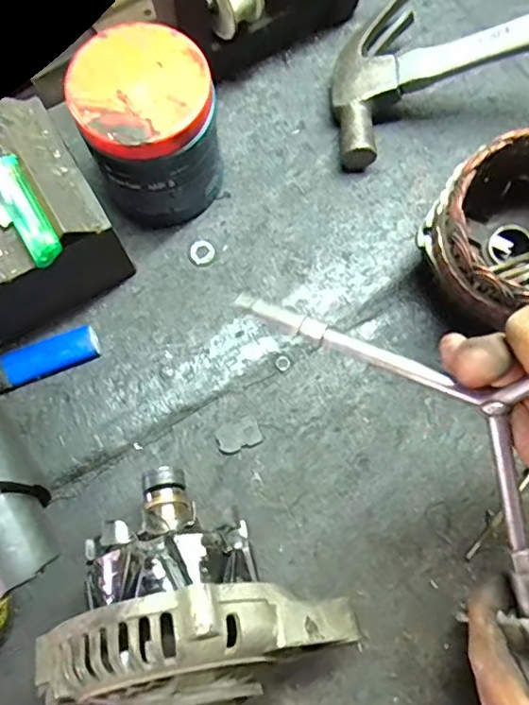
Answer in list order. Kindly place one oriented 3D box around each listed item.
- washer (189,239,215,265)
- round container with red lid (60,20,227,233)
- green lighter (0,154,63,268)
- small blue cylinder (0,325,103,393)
[{"bbox_3d":[-0.048,-0.077,0.428,0.018,0.004,0.019,-36,77,-9],"label":"washer"},{"bbox_3d":[-0.077,-0.153,0.397,0.087,0.109,0.088,0,74,0],"label":"round container with red lid"},{"bbox_3d":[-0.153,-0.096,0.350,0.021,0.014,0.090,-32,77,-8],"label":"green lighter"},{"bbox_3d":[-0.158,0.004,0.405,0.078,0.010,0.027,-22,75,-6],"label":"small blue cylinder"}]

